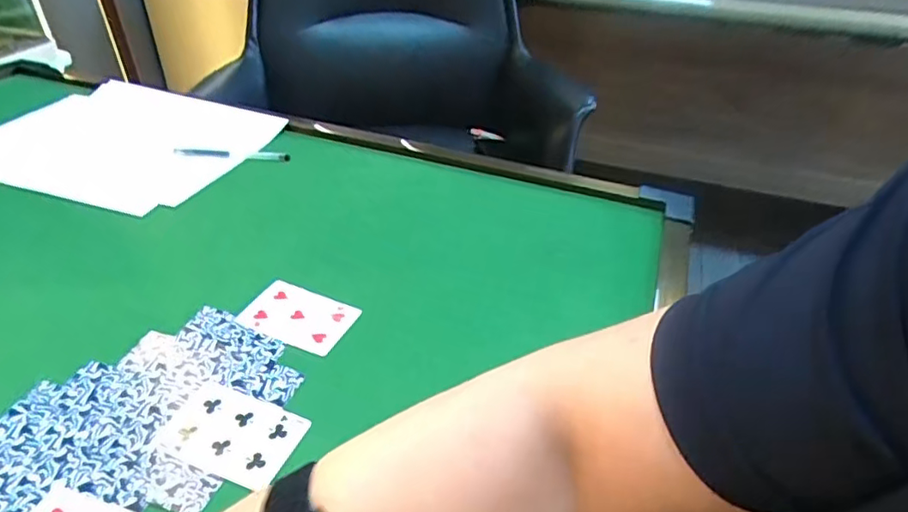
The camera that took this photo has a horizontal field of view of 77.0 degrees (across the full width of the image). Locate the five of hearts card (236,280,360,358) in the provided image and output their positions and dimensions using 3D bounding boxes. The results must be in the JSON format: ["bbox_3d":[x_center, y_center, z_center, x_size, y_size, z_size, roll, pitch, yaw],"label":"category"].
[{"bbox_3d":[-0.129,0.049,0.472,0.090,0.005,0.057,18,41,18],"label":"five of hearts card"}]

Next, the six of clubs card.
[{"bbox_3d":[-0.148,0.117,0.382,0.086,0.004,0.058,15,40,15],"label":"six of clubs card"}]

